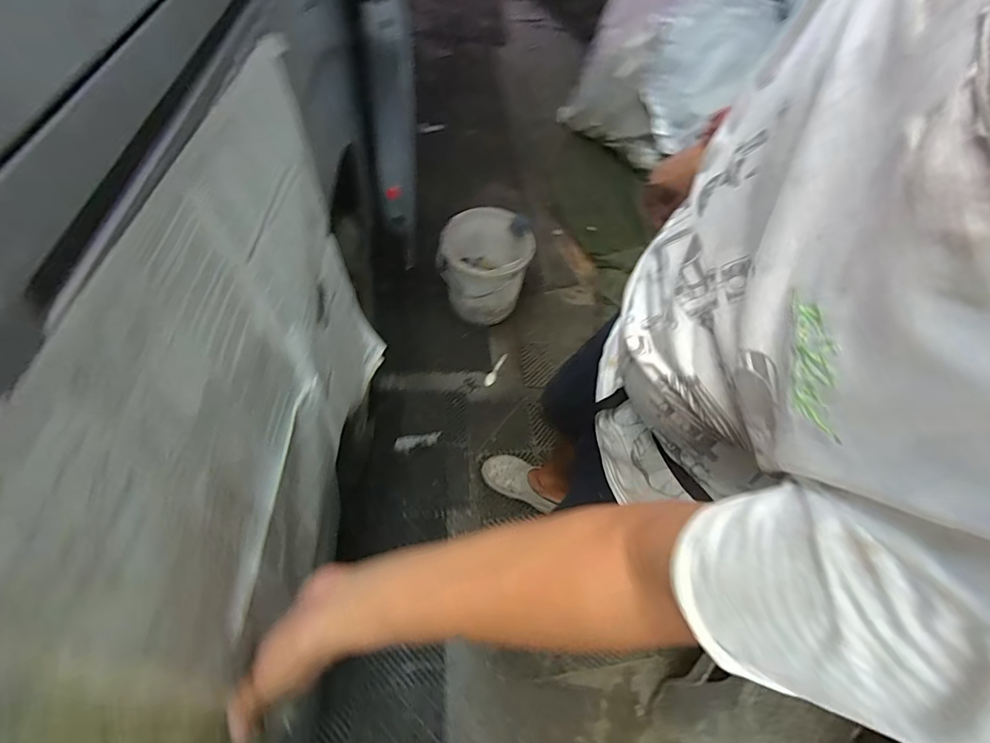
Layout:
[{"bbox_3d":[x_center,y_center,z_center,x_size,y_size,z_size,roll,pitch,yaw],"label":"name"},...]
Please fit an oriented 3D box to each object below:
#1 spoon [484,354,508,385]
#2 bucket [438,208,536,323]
[{"bbox_3d":[0.001,-0.009,1.686,0.036,0.008,0.154,21,55,9],"label":"spoon"},{"bbox_3d":[-0.039,-0.359,1.713,0.321,0.335,0.346,4,52,-6],"label":"bucket"}]

